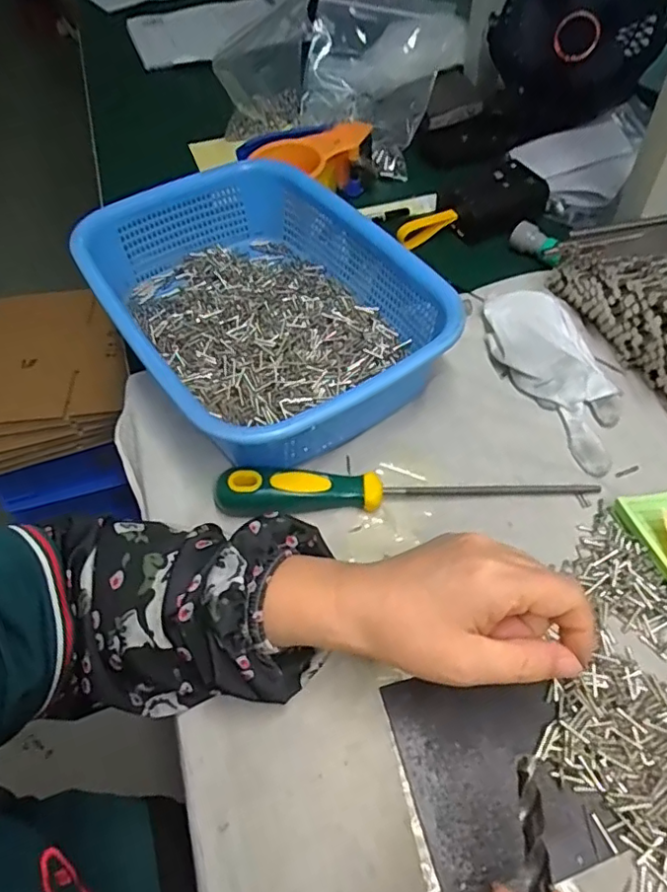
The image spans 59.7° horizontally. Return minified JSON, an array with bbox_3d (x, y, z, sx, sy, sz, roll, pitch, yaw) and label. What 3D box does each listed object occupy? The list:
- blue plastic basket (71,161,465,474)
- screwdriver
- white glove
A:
[{"bbox_3d":[-0.051,-0.114,0.455,0.219,0.064,0.285,-32,59,-20],"label":"blue plastic basket"},{"bbox_3d":[0.047,0.026,0.387,0.246,0.019,0.026,-2,52,-5],"label":"screwdriver"},{"bbox_3d":[0.170,-0.056,0.443,0.074,0.029,0.166,-10,54,-6],"label":"white glove"}]

